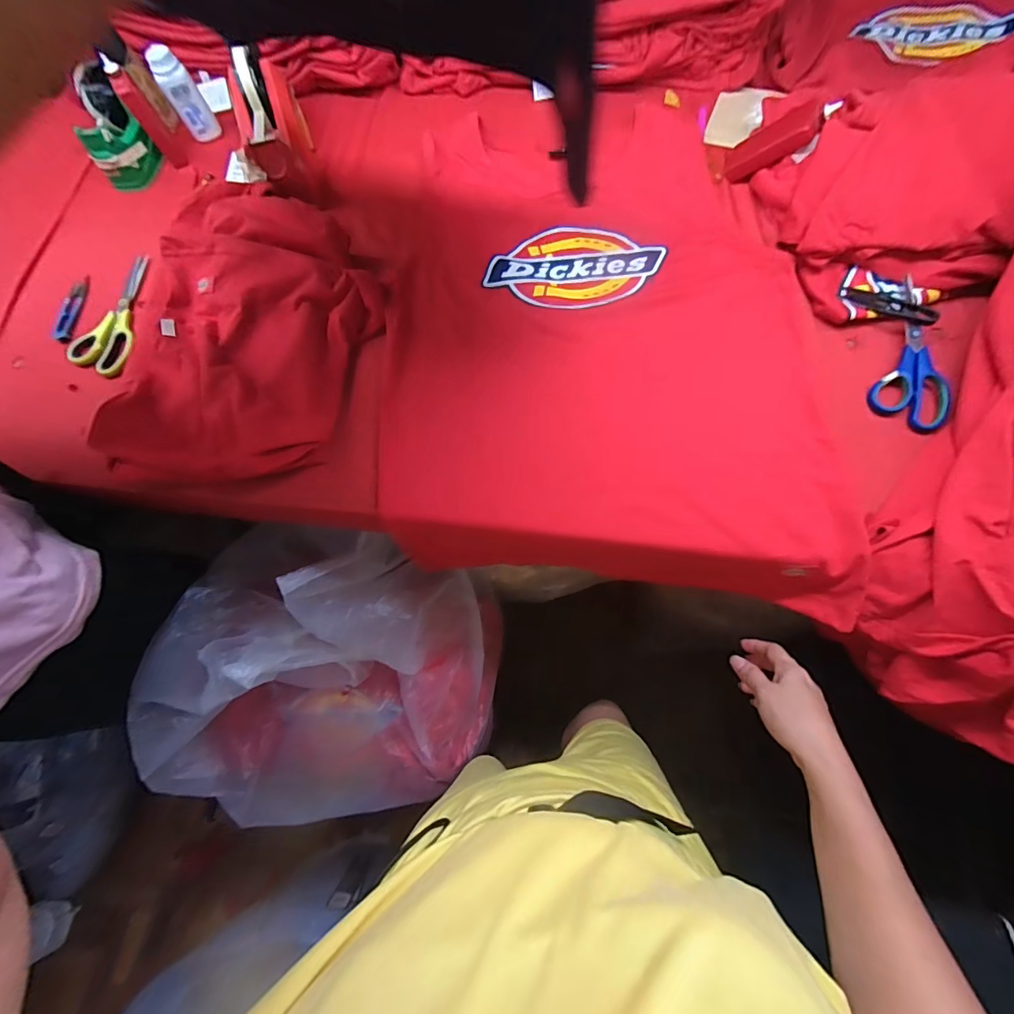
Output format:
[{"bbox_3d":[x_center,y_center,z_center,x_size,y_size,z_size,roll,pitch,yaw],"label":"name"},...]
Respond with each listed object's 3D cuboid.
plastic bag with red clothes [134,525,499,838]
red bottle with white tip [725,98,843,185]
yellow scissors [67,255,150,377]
[{"bbox_3d":[-0.256,0.240,0.638,0.444,0.238,0.406,3,69,4],"label":"plastic bag with red clothes"},{"bbox_3d":[0.337,-0.457,0.552,0.027,0.121,0.046,37,68,-31],"label":"red bottle with white tip"},{"bbox_3d":[-0.525,-0.258,0.586,0.075,0.012,0.204,-6,69,0],"label":"yellow scissors"}]

